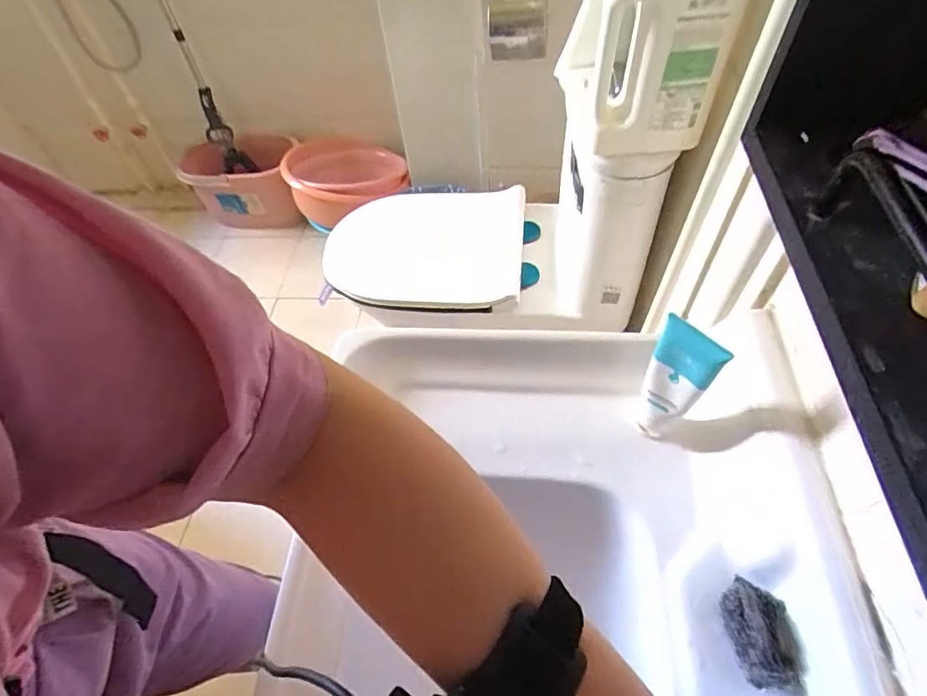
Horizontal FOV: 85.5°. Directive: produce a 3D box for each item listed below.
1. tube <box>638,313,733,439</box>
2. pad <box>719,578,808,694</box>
[{"bbox_3d":[0.197,0.037,0.474,0.054,0.154,0.022,30,62,23],"label":"tube"},{"bbox_3d":[0.246,0.234,0.412,0.050,0.031,0.076,-4,55,2],"label":"pad"}]

